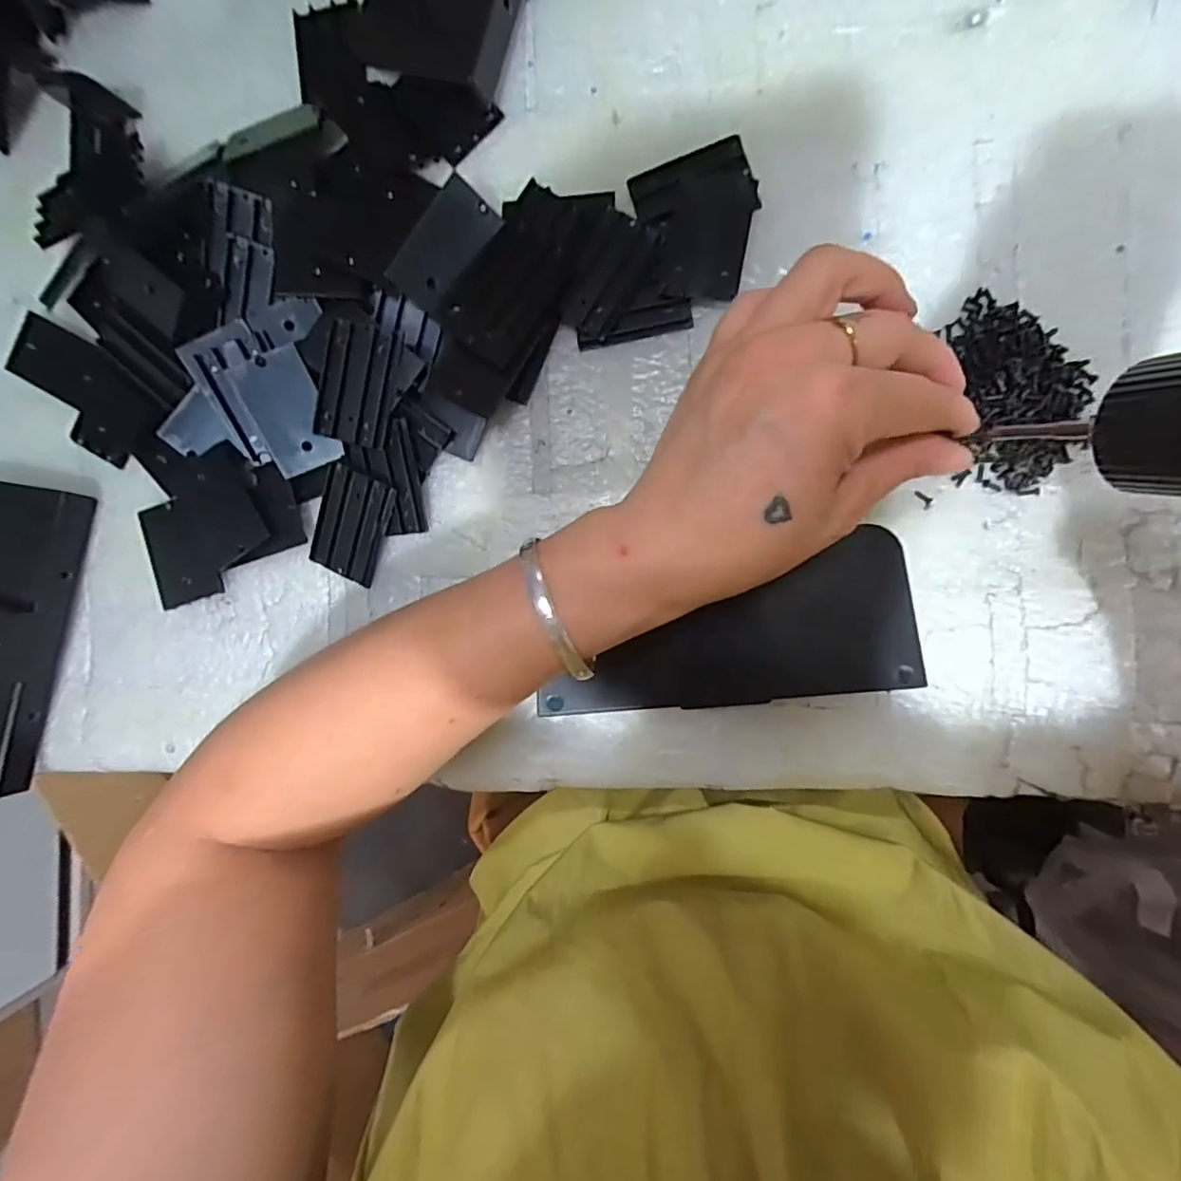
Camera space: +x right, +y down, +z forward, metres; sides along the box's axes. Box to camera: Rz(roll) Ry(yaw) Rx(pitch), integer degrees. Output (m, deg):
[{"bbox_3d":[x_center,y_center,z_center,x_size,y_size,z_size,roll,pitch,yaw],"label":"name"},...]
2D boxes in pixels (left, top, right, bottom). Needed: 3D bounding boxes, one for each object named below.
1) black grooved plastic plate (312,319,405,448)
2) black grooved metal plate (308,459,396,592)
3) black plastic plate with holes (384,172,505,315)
[{"bbox_3d":[-0.109,-0.098,0.272,0.035,0.010,0.054,14,92,7],"label":"black grooved plastic plate"},{"bbox_3d":[-0.120,-0.032,0.287,0.035,0.006,0.053,21,109,-3],"label":"black grooved metal plate"},{"bbox_3d":[-0.066,-0.159,0.264,0.027,0.005,0.056,36,88,-38],"label":"black plastic plate with holes"}]

